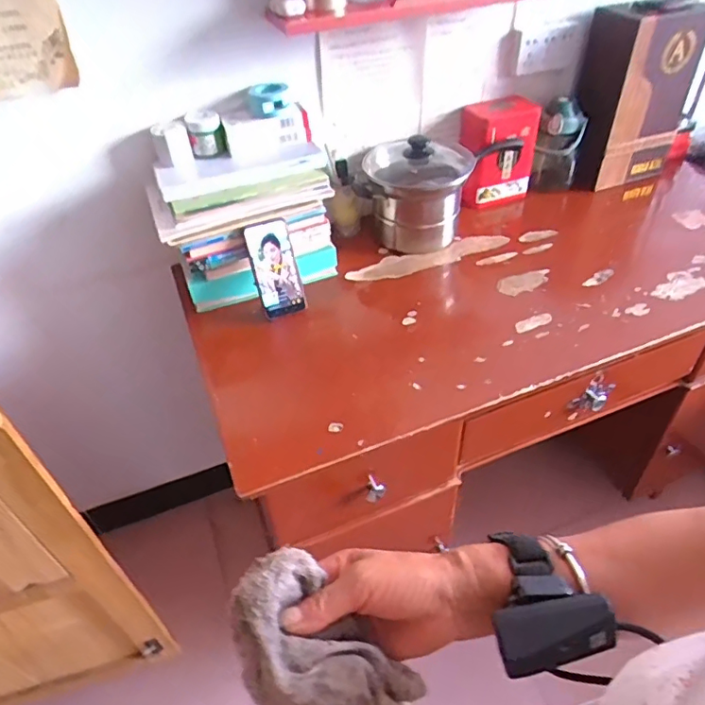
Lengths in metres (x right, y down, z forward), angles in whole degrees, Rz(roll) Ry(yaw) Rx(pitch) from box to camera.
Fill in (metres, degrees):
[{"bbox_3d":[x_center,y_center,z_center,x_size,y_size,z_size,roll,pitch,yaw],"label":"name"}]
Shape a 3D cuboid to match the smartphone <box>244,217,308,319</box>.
[{"bbox_3d":[-0.133,-0.146,0.945,0.079,0.163,0.013,-19,19,-16],"label":"smartphone"}]

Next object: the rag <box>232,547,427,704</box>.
[{"bbox_3d":[-0.023,0.199,0.346,0.115,0.088,0.083,25,50,27],"label":"rag"}]

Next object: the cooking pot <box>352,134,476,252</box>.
[{"bbox_3d":[0.127,-0.327,1.093,0.201,0.186,0.189,7,44,11],"label":"cooking pot"}]

